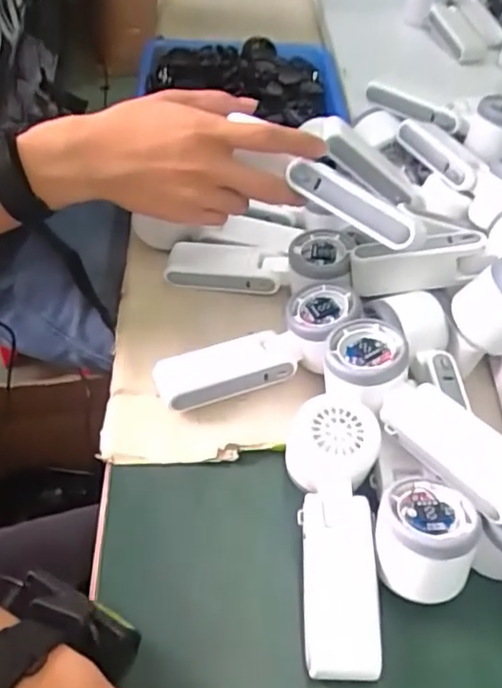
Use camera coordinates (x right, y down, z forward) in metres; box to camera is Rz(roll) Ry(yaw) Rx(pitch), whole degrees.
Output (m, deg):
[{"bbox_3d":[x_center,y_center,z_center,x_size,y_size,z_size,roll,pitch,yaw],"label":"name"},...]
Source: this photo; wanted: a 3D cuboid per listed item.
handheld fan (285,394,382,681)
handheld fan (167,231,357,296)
[{"bbox_3d":[0.053,0.117,0.392,0.057,0.050,0.167,1,64,-1],"label":"handheld fan"},{"bbox_3d":[0.006,-0.071,0.547,0.166,0.035,0.049,-2,47,18],"label":"handheld fan"}]

